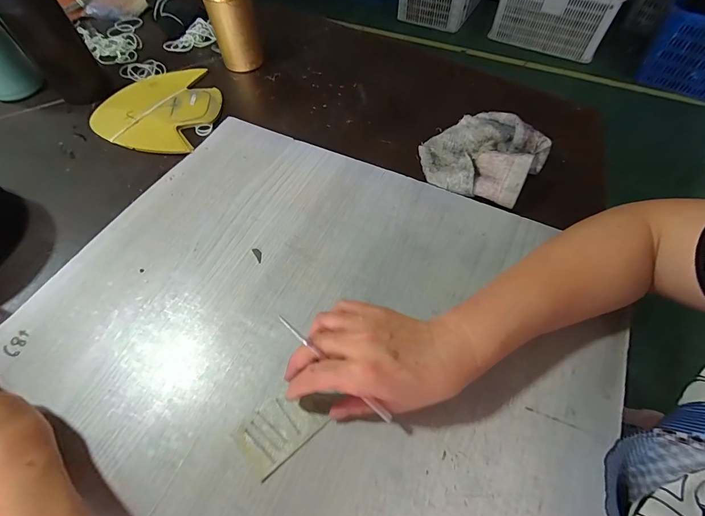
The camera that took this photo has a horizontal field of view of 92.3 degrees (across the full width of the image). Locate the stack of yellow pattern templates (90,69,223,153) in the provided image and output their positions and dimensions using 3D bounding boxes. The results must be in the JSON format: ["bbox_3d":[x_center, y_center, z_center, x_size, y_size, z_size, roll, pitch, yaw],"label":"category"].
[{"bbox_3d":[-0.296,-0.240,0.531,0.168,0.008,0.194,7,59,2],"label":"stack of yellow pattern templates"}]

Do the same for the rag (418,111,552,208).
[{"bbox_3d":[0.171,-0.143,0.447,0.147,0.042,0.149,34,64,20],"label":"rag"}]

